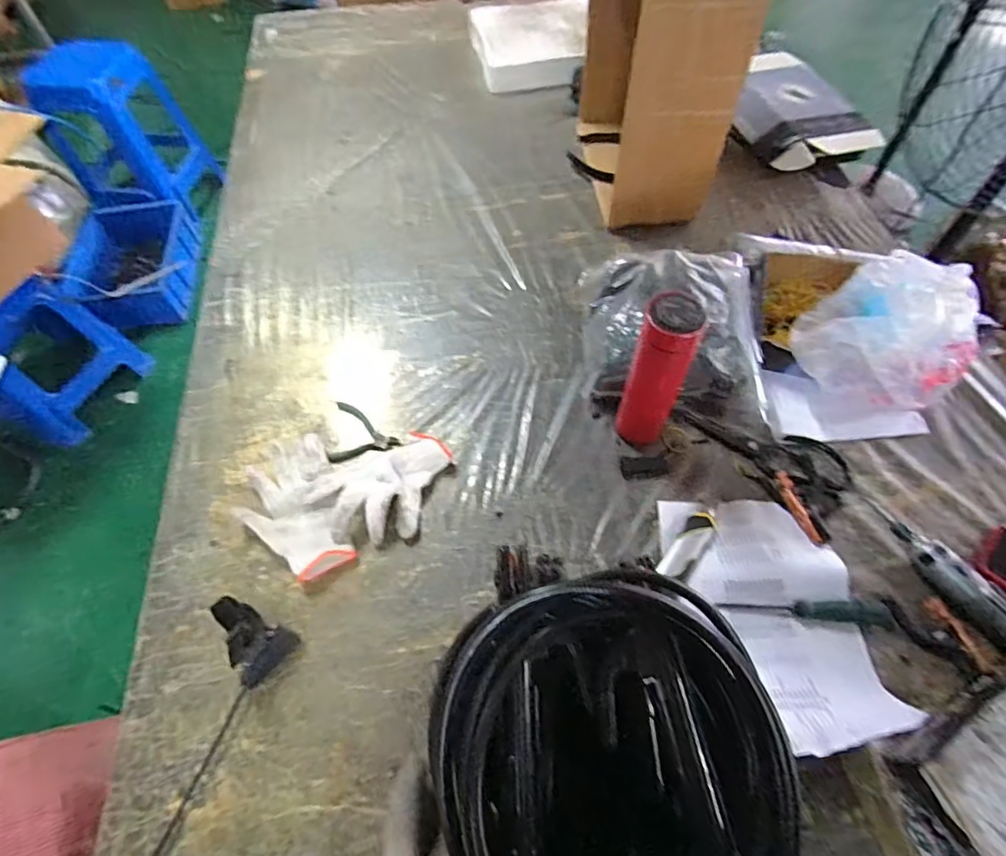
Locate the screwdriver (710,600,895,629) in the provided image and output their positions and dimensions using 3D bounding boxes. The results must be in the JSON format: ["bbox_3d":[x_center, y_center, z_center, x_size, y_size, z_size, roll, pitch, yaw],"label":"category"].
[{"bbox_3d":[0.353,0.211,0.631,0.195,0.028,0.029,4,60,4],"label":"screwdriver"}]

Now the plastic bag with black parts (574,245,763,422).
[{"bbox_3d":[0.246,-0.150,0.800,0.254,0.072,0.290,7,61,6],"label":"plastic bag with black parts"}]

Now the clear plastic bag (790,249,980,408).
[{"bbox_3d":[0.505,-0.120,0.699,0.176,0.122,0.191,-40,67,-19],"label":"clear plastic bag"}]

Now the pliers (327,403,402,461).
[{"bbox_3d":[-0.203,-0.003,0.775,0.098,0.008,0.099,-11,61,-5],"label":"pliers"}]

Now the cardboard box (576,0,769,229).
[{"bbox_3d":[0.244,-0.603,0.880,0.169,0.416,0.385,-4,60,0],"label":"cardboard box"}]

